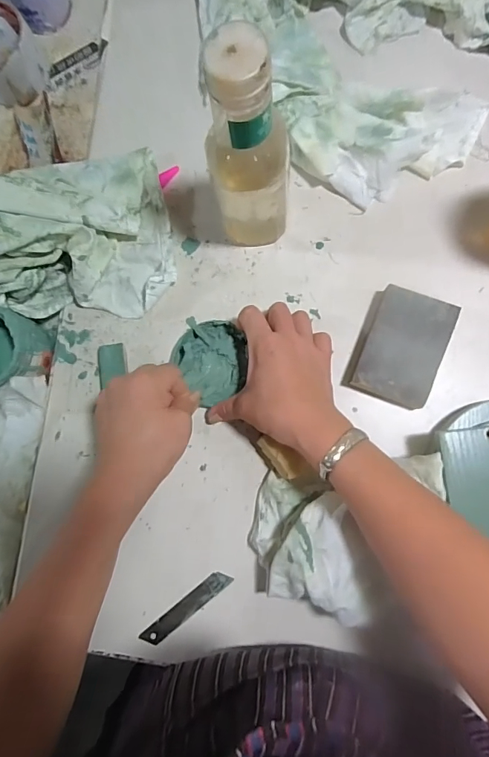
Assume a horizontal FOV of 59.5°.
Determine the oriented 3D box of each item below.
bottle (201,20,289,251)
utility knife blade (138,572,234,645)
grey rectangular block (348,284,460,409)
[{"bbox_3d":[0.004,-0.169,0.340,0.062,0.202,0.059,-14,82,3],"label":"bottle"},{"bbox_3d":[-0.055,0.216,0.401,0.099,0.004,0.018,-40,81,-1],"label":"utility knife blade"},{"bbox_3d":[0.146,-0.027,0.397,0.066,0.028,0.101,21,85,7],"label":"grey rectangular block"}]

